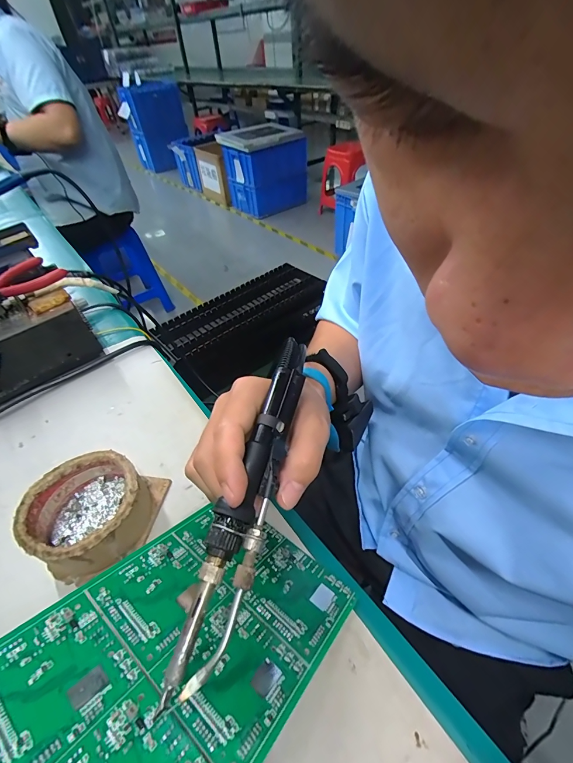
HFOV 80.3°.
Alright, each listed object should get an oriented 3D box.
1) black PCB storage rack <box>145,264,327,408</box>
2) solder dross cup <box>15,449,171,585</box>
[{"bbox_3d":[-0.089,-0.124,0.804,0.408,0.129,0.153,-34,52,-25],"label":"black PCB storage rack"},{"bbox_3d":[-0.154,0.103,0.268,0.084,0.044,0.086,-3,46,3],"label":"solder dross cup"}]

